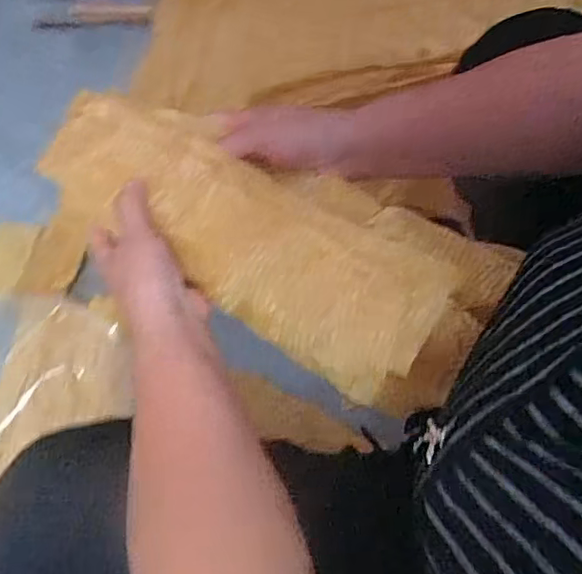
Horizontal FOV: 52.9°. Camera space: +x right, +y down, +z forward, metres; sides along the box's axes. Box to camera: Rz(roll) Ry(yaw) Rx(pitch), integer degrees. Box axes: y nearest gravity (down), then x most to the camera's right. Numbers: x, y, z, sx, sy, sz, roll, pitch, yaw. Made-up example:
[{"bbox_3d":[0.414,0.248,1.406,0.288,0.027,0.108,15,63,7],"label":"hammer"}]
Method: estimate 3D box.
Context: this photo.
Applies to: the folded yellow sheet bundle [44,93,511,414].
[{"bbox_3d":[-0.029,-0.045,0.436,0.355,0.050,0.139,29,70,11],"label":"folded yellow sheet bundle"}]

